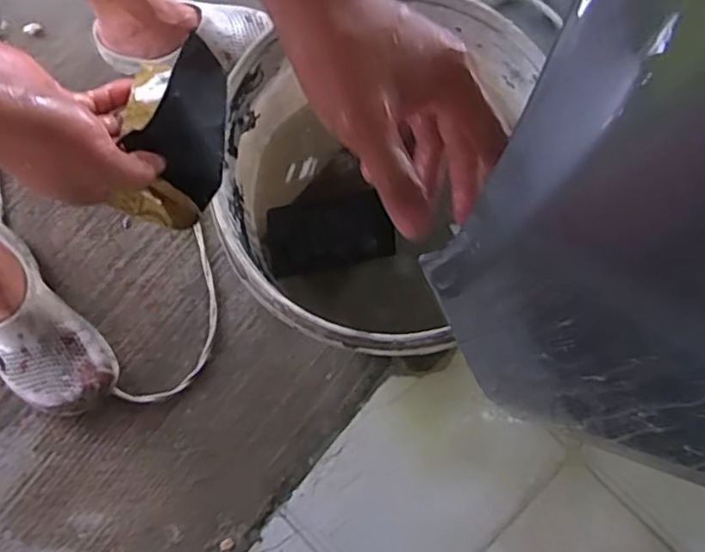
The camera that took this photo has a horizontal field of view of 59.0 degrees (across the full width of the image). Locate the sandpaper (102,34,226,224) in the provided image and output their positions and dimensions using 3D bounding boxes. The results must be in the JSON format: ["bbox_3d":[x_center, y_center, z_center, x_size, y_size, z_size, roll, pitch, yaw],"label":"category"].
[{"bbox_3d":[-0.115,-0.088,0.388,0.055,0.072,0.098,6,77,3],"label":"sandpaper"}]

